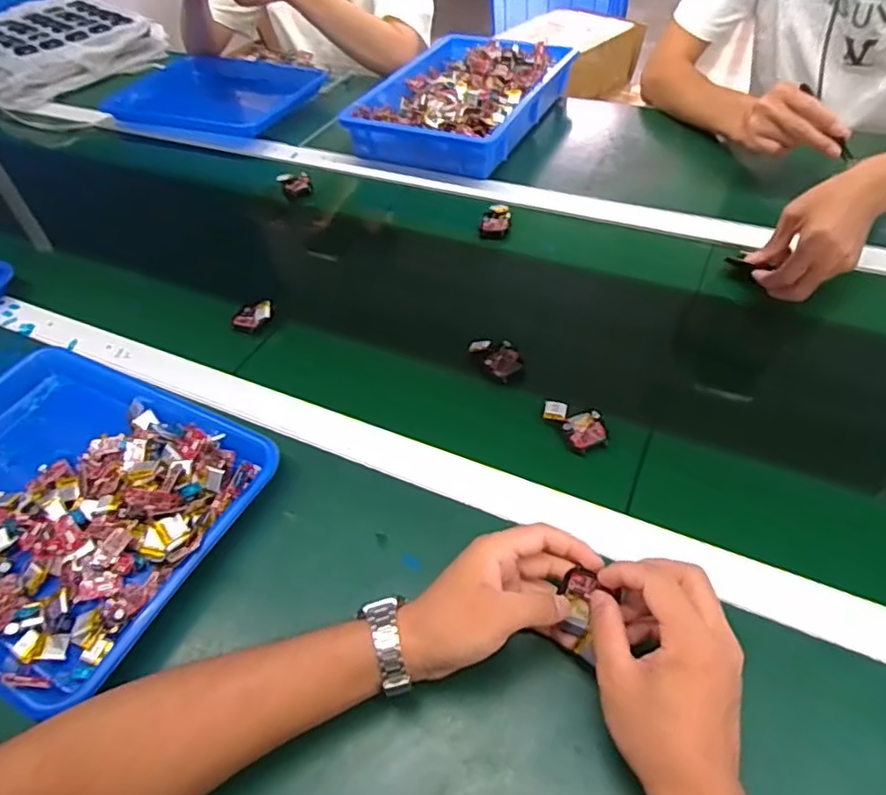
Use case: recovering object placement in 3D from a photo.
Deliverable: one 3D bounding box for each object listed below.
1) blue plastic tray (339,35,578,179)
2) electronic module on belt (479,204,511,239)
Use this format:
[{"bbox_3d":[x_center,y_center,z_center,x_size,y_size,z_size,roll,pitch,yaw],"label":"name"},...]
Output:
[{"bbox_3d":[0.031,-0.476,0.954,0.256,0.056,0.355,19,54,20],"label":"blue plastic tray"},{"bbox_3d":[0.068,-0.226,0.766,0.035,0.015,0.053,4,50,9],"label":"electronic module on belt"}]

